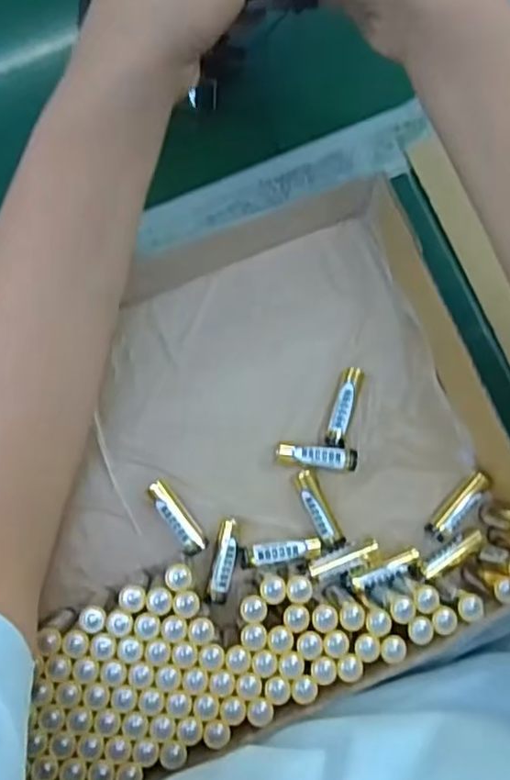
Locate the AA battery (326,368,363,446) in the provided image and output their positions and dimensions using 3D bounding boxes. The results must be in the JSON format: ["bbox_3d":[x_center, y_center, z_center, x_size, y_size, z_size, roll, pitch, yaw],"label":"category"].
[{"bbox_3d":[0.054,0.010,0.393,0.013,0.013,0.050,18,86,-3],"label":"AA battery"}]

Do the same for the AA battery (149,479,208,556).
[{"bbox_3d":[-0.046,0.075,0.375,0.014,0.017,0.049,-33,90,-5],"label":"AA battery"}]

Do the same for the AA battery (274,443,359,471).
[{"bbox_3d":[0.038,0.041,0.389,0.049,0.012,0.013,6,86,-4],"label":"AA battery"}]

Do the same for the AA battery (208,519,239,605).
[{"bbox_3d":[-0.018,0.101,0.377,0.012,0.012,0.048,11,86,-3],"label":"AA battery"}]

